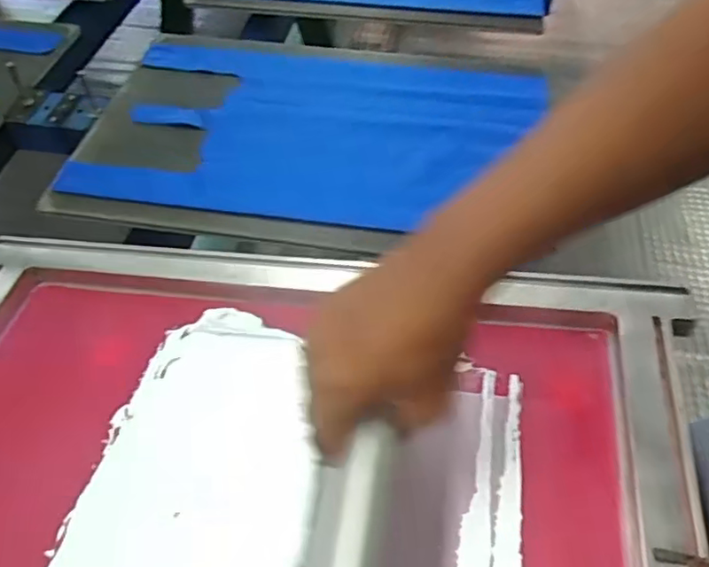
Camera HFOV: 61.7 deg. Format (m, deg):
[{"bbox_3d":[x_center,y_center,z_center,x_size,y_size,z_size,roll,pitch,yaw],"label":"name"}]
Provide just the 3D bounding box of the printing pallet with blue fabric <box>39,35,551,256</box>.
[{"bbox_3d":[-0.043,-0.202,0.792,0.597,0.042,0.393,7,51,7],"label":"printing pallet with blue fabric"}]

